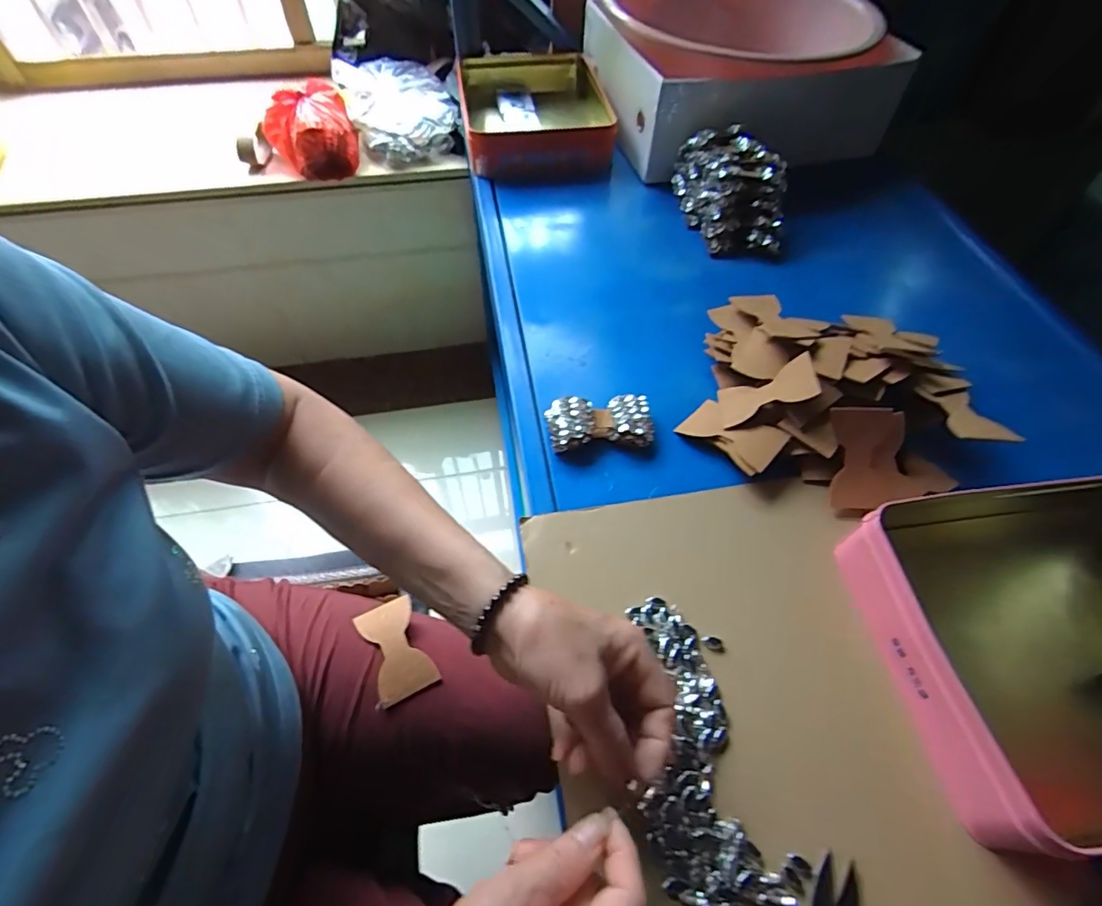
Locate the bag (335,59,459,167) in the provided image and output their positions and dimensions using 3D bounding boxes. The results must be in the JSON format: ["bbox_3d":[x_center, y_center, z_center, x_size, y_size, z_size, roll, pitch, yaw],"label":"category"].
[{"bbox_3d":[-0.312,-0.713,1.079,0.205,0.075,0.293,-17,58,-13],"label":"bag"}]

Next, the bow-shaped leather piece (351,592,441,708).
[{"bbox_3d":[-0.127,0.159,0.426,0.046,0.009,0.079,-24,60,-17],"label":"bow-shaped leather piece"}]

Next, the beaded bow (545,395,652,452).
[{"bbox_3d":[0.042,-0.026,0.458,0.088,0.026,0.041,-3,56,-4],"label":"beaded bow"}]

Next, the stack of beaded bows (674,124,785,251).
[{"bbox_3d":[0.219,-0.311,0.633,0.094,0.086,0.159,-8,57,-7],"label":"stack of beaded bows"}]

